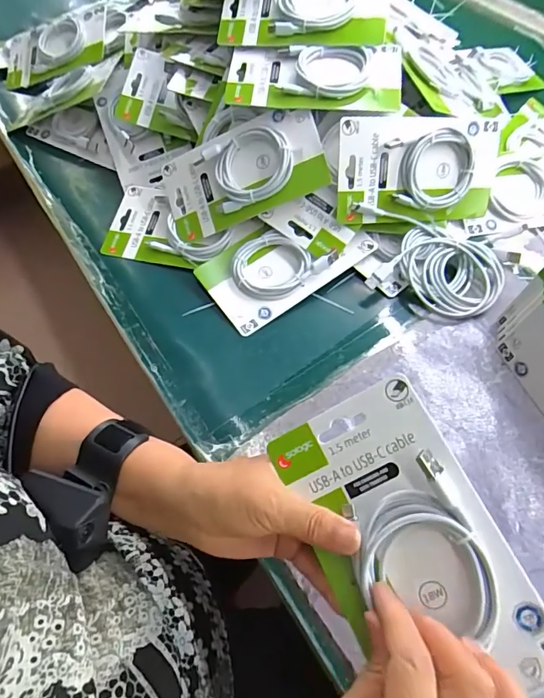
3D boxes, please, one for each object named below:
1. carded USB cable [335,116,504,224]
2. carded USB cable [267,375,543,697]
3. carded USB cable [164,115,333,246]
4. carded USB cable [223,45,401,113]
[{"bbox_3d":[0.159,-0.185,0.462,0.188,0.098,0.028,-5,25,-12],"label":"carded USB cable"},{"bbox_3d":[0.076,0.113,0.252,0.098,0.019,0.173,-30,74,10],"label":"carded USB cable"},{"bbox_3d":[-0.034,-0.182,0.471,0.179,0.021,0.090,-15,87,19],"label":"carded USB cable"},{"bbox_3d":[0.043,-0.284,0.460,0.177,0.022,0.086,5,71,6],"label":"carded USB cable"}]

